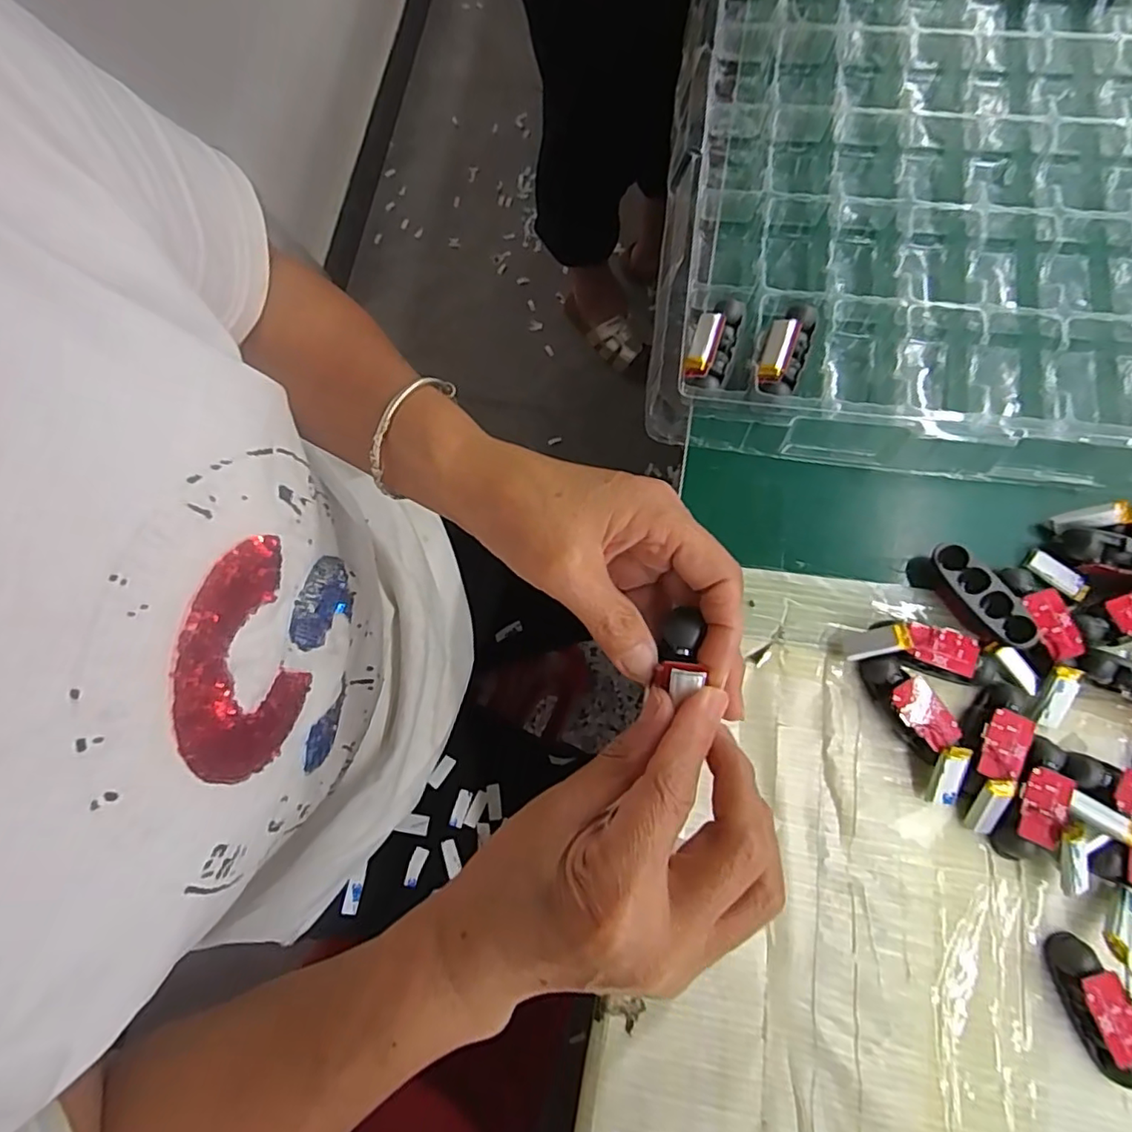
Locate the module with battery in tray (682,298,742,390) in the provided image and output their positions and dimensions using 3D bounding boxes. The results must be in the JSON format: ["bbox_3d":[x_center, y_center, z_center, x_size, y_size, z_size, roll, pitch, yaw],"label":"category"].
[{"bbox_3d":[0.089,-0.137,0.359,0.025,0.023,0.052,18,78,7],"label":"module with battery in tray"}]

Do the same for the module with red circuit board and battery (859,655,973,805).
[{"bbox_3d":[0.188,0.085,0.315,0.027,0.021,0.079,-20,76,-2],"label":"module with red circuit board and battery"}]

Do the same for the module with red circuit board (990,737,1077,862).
[{"bbox_3d":[0.238,0.119,0.304,0.023,0.019,0.063,24,79,8],"label":"module with red circuit board"}]

